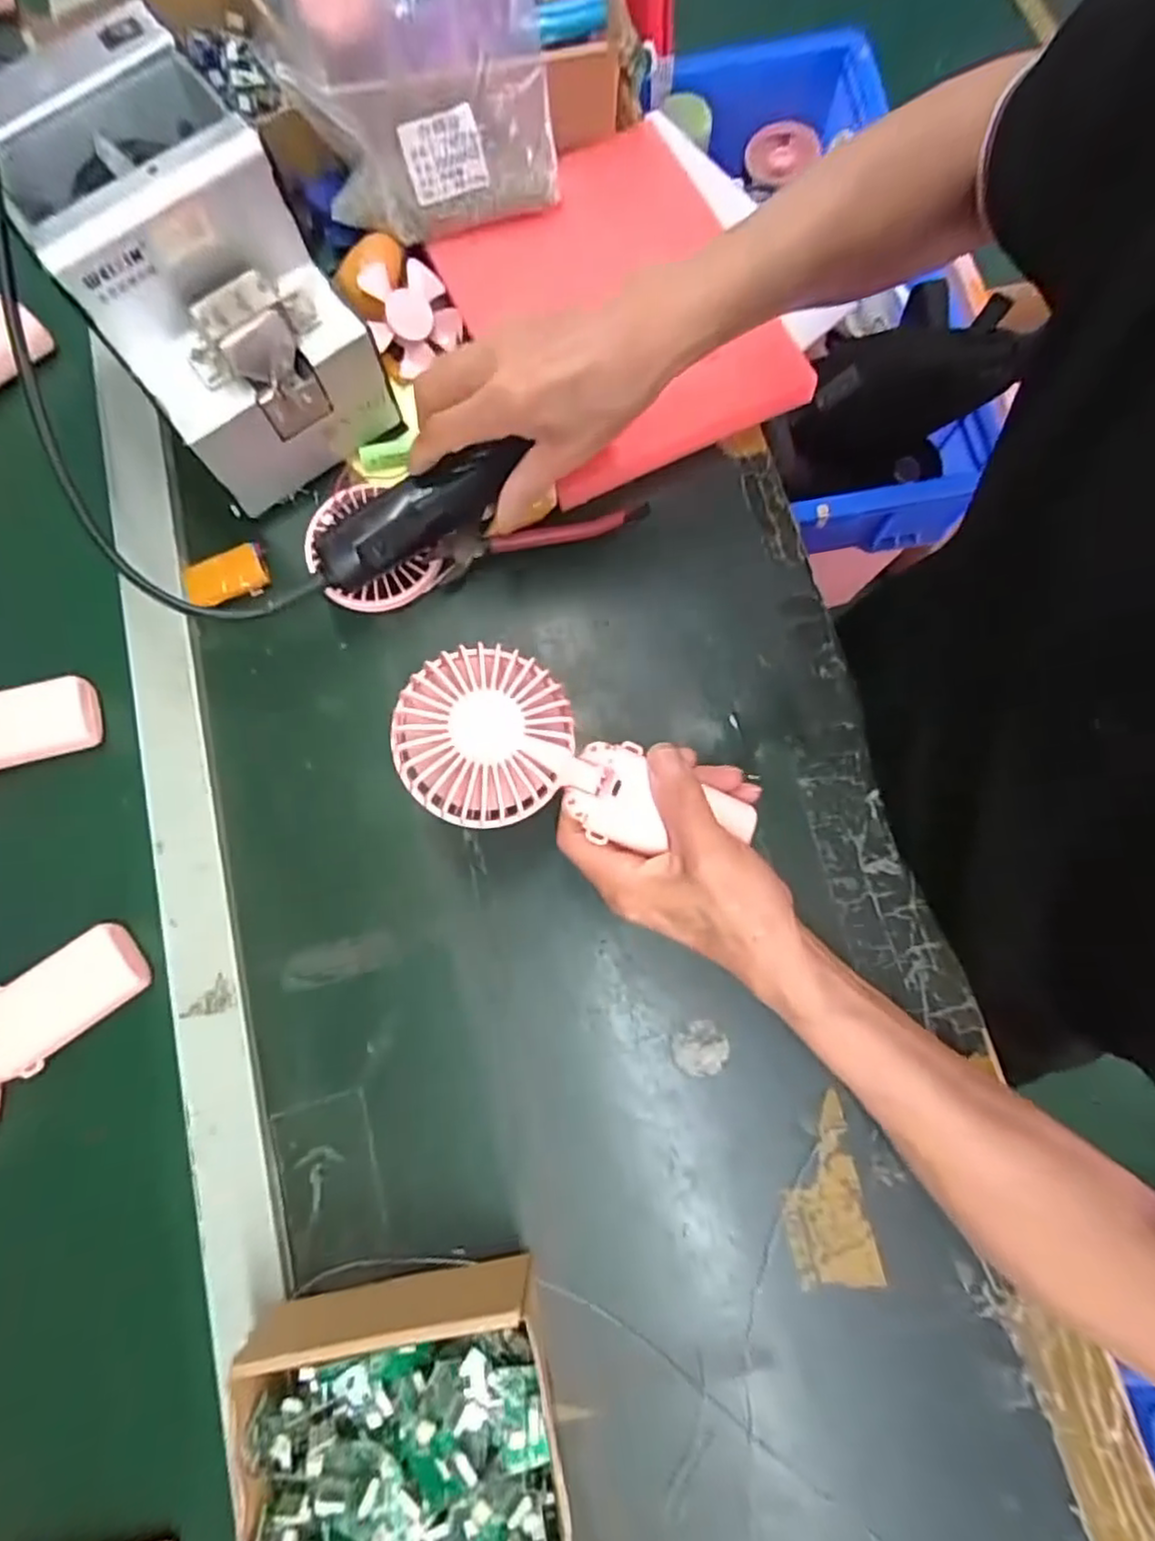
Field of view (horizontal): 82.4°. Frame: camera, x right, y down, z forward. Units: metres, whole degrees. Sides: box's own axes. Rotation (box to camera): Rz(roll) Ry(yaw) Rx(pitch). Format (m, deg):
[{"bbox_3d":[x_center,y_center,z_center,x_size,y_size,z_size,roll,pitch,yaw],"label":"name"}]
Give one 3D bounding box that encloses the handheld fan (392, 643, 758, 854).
[{"bbox_3d":[0.000,0.000,0.327,0.177,0.026,0.080,21,79,-12],"label":"handheld fan"}]

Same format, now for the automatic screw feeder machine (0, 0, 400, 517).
[{"bbox_3d":[-0.219,-0.282,0.389,0.126,0.138,0.183,-36,80,-6],"label":"automatic screw feeder machine"}]

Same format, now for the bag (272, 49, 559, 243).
[{"bbox_3d":[-0.100,-0.430,0.443,0.166,0.070,0.084,-10,79,-3],"label":"bag"}]

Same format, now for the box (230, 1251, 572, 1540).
[{"bbox_3d":[-0.077,0.340,0.306,0.141,0.059,0.166,-9,78,0],"label":"box"}]

